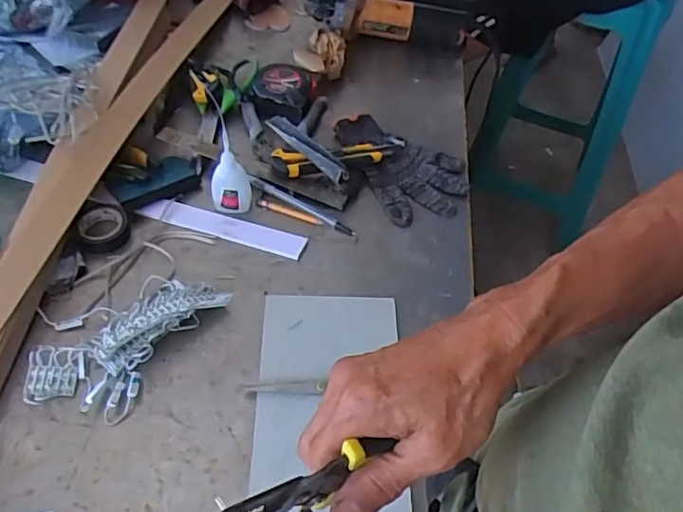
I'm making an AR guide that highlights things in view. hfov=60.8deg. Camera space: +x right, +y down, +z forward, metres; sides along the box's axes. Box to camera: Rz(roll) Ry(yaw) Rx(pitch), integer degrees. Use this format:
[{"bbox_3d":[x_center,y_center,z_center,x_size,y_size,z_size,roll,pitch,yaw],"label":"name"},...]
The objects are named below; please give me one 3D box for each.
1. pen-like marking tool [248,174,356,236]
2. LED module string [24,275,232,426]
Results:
[{"bbox_3d":[-0.050,-0.063,0.703,0.150,0.011,0.014,27,54,15],"label":"pen-like marking tool"},{"bbox_3d":[-0.203,0.082,0.563,0.098,0.033,0.197,38,58,23],"label":"LED module string"}]

